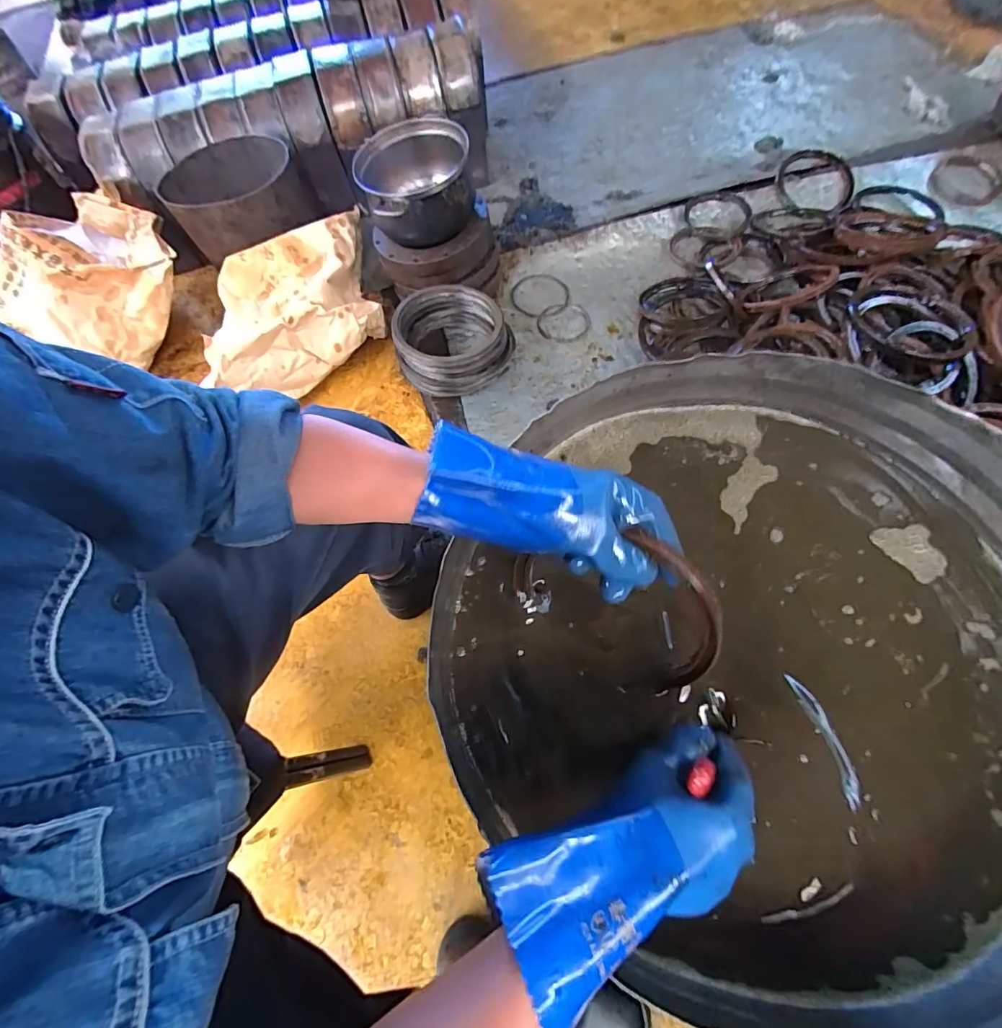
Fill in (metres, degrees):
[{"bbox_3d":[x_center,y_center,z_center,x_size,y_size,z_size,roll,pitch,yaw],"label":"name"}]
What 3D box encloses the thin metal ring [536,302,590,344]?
[{"bbox_3d":[0.141,-0.427,1.031,0.116,0.011,0.124,0,64,0],"label":"thin metal ring"}]

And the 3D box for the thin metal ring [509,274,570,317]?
[{"bbox_3d":[0.092,-0.503,1.070,0.133,0.007,0.140,0,64,0],"label":"thin metal ring"}]

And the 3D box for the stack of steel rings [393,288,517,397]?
[{"bbox_3d":[-0.092,-0.358,0.959,0.229,0.101,0.210,-4,65,4],"label":"stack of steel rings"}]

